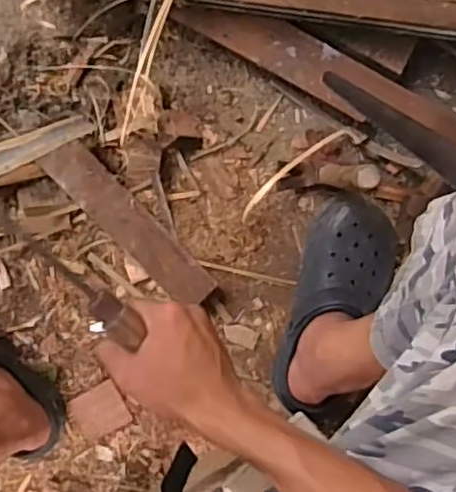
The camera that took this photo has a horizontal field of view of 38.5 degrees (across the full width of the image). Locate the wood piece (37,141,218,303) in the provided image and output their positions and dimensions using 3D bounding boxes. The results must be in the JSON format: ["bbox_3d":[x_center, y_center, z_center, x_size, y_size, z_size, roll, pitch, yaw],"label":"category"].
[{"bbox_3d":[-0.122,-0.026,0.812,0.057,0.020,0.257,-44,90,0],"label":"wood piece"}]

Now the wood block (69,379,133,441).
[{"bbox_3d":[-0.161,0.209,0.826,0.065,0.009,0.061,-30,92,-5],"label":"wood block"}]

